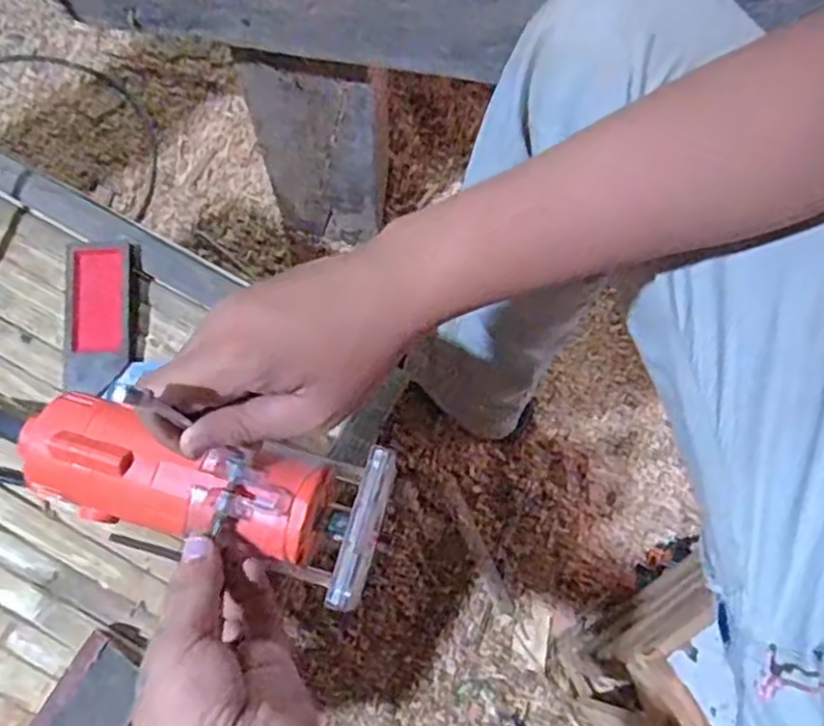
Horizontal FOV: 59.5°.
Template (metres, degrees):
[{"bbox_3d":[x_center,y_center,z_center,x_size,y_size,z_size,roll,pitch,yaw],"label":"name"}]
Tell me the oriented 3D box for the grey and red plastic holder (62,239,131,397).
[{"bbox_3d":[-0.213,-0.031,0.485,0.040,0.014,0.109,-3,69,-6],"label":"grey and red plastic holder"}]

